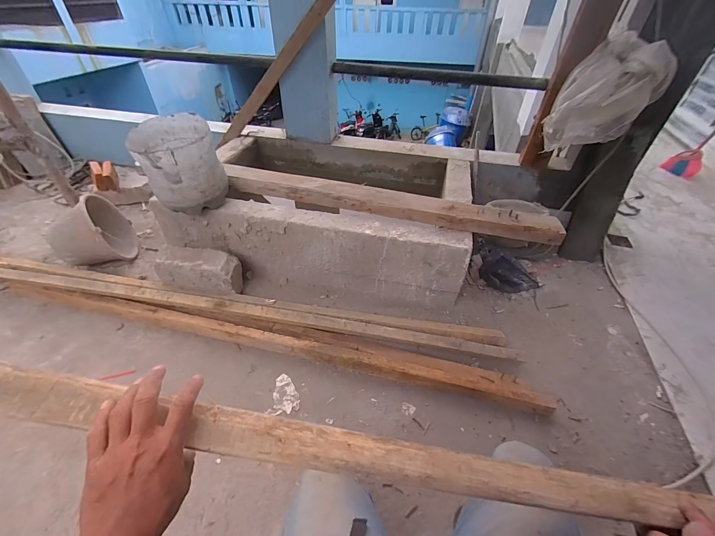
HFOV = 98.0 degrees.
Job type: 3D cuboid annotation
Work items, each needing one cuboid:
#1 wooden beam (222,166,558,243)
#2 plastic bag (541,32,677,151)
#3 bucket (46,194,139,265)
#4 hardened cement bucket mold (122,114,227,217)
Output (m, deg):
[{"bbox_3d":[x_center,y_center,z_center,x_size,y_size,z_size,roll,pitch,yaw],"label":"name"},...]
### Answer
[{"bbox_3d":[0.077,-0.255,1.139,1.203,0.062,0.151,11,44,10],"label":"wooden beam"},{"bbox_3d":[0.909,-0.632,1.151,0.304,0.320,0.242,33,51,29],"label":"plastic bag"},{"bbox_3d":[-1.116,-0.138,1.300,0.236,0.274,0.236,-10,44,10],"label":"bucket"},{"bbox_3d":[-0.603,-0.351,1.071,0.237,0.234,0.253,-25,49,-26],"label":"hardened cement bucket mold"}]

